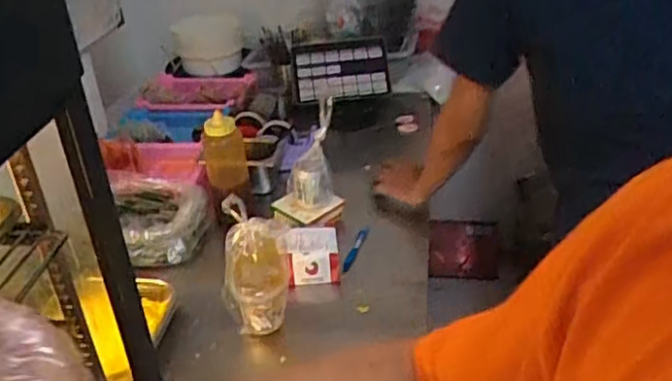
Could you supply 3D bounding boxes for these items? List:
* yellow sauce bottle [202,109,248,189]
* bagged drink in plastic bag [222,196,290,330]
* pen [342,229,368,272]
[{"bbox_3d":[-0.225,-0.073,1.316,0.083,0.169,0.066,-9,32,-7],"label":"yellow sauce bottle"},{"bbox_3d":[-0.129,0.121,1.028,0.094,0.211,0.094,-11,32,-12],"label":"bagged drink in plastic bag"},{"bbox_3d":[0.037,0.111,1.235,0.014,0.016,0.112,11,47,22],"label":"pen"}]

